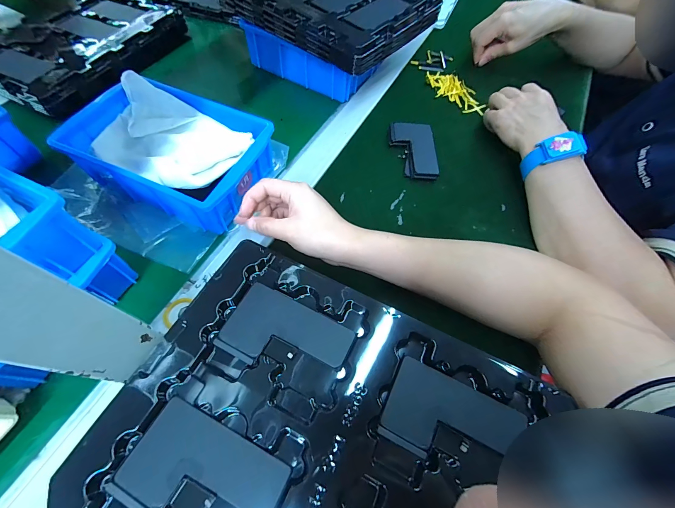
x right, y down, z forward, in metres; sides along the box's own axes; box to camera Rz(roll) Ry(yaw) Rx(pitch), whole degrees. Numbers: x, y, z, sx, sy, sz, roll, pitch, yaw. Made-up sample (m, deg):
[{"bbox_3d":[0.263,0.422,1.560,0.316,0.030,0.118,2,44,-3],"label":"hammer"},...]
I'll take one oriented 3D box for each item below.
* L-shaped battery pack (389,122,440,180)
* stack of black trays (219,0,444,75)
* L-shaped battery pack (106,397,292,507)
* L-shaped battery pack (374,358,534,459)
[{"bbox_3d":[0.106,-0.146,0.418,0.061,0.009,0.100,2,62,-2],"label":"L-shaped battery pack"},{"bbox_3d":[-0.014,-0.388,0.460,0.279,0.038,0.219,34,65,14],"label":"stack of black trays"},{"bbox_3d":[-0.084,0.139,0.188,0.095,0.008,0.057,24,62,10],"label":"L-shaped battery pack"},{"bbox_3d":[0.083,0.120,0.214,0.093,0.004,0.056,23,62,9],"label":"L-shaped battery pack"}]

